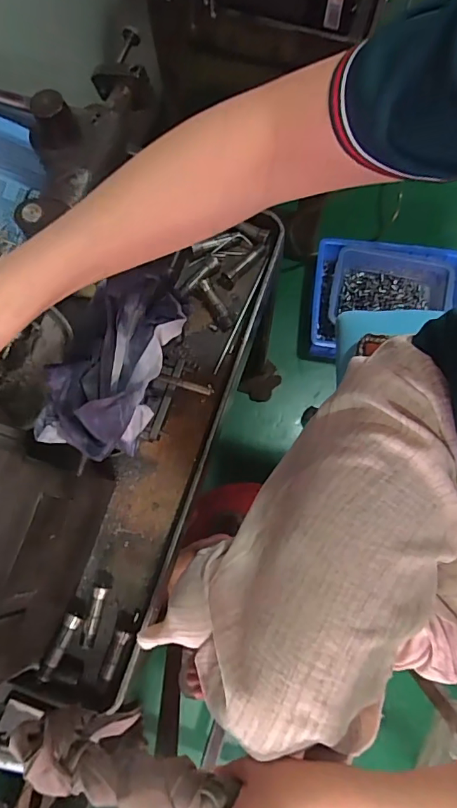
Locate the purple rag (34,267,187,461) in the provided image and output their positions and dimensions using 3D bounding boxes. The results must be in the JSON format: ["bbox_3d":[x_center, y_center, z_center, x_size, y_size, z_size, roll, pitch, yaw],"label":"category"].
[{"bbox_3d":[-0.102,-0.038,0.424,0.084,0.053,0.169,21,79,6],"label":"purple rag"}]

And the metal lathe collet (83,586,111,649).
[{"bbox_3d":[-0.164,0.260,0.581,0.018,0.019,0.073,15,79,4],"label":"metal lathe collet"}]

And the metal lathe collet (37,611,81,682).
[{"bbox_3d":[-0.201,0.288,0.566,0.019,0.012,0.076,23,66,6],"label":"metal lathe collet"}]

